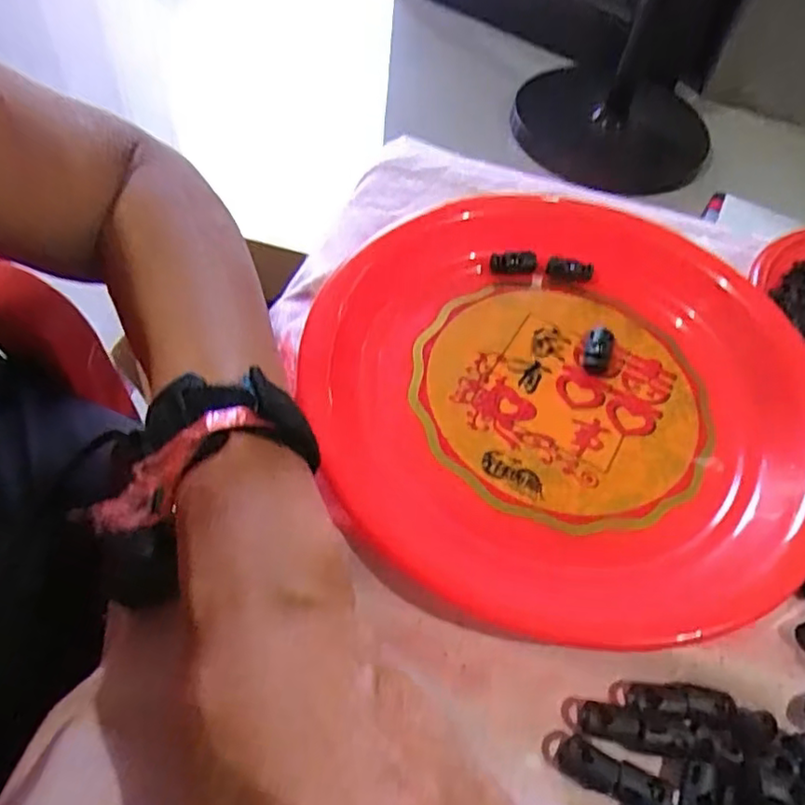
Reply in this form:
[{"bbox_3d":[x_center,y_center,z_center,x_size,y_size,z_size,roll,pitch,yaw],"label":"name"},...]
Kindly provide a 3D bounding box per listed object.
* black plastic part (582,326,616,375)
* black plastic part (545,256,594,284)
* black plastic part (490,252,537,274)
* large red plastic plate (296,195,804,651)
[{"bbox_3d":[0.105,-0.027,0.350,0.015,0.014,0.021,20,55,9],"label":"black plastic part"},{"bbox_3d":[0.100,-0.079,0.393,0.028,0.009,0.010,13,54,4],"label":"black plastic part"},{"bbox_3d":[0.067,-0.084,0.393,0.027,0.011,0.009,0,54,-5],"label":"black plastic part"},{"bbox_3d":[0.082,-0.010,0.333,0.256,0.029,0.246,2,54,-3],"label":"large red plastic plate"}]

